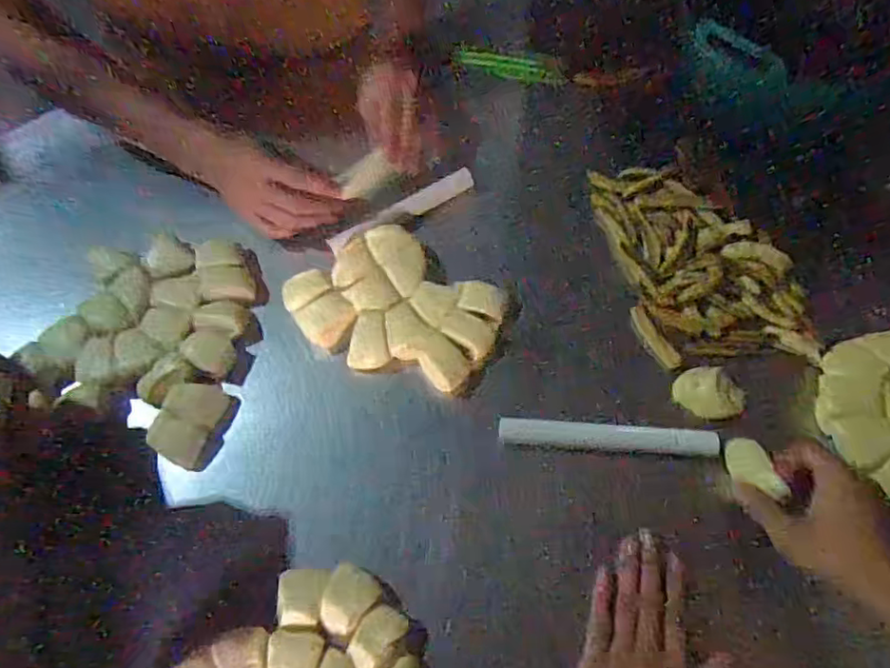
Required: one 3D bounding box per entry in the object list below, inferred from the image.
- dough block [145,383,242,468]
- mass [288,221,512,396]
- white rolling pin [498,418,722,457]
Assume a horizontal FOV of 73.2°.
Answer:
[{"bbox_3d":[-0.231,0.082,0.547,0.060,0.027,0.076,13,65,9],"label":"dough block"},{"bbox_3d":[-0.047,-0.024,0.587,0.190,0.028,0.138,33,69,17],"label":"mass"},{"bbox_3d":[0.143,0.090,0.533,0.185,0.021,0.026,4,64,5],"label":"white rolling pin"}]

